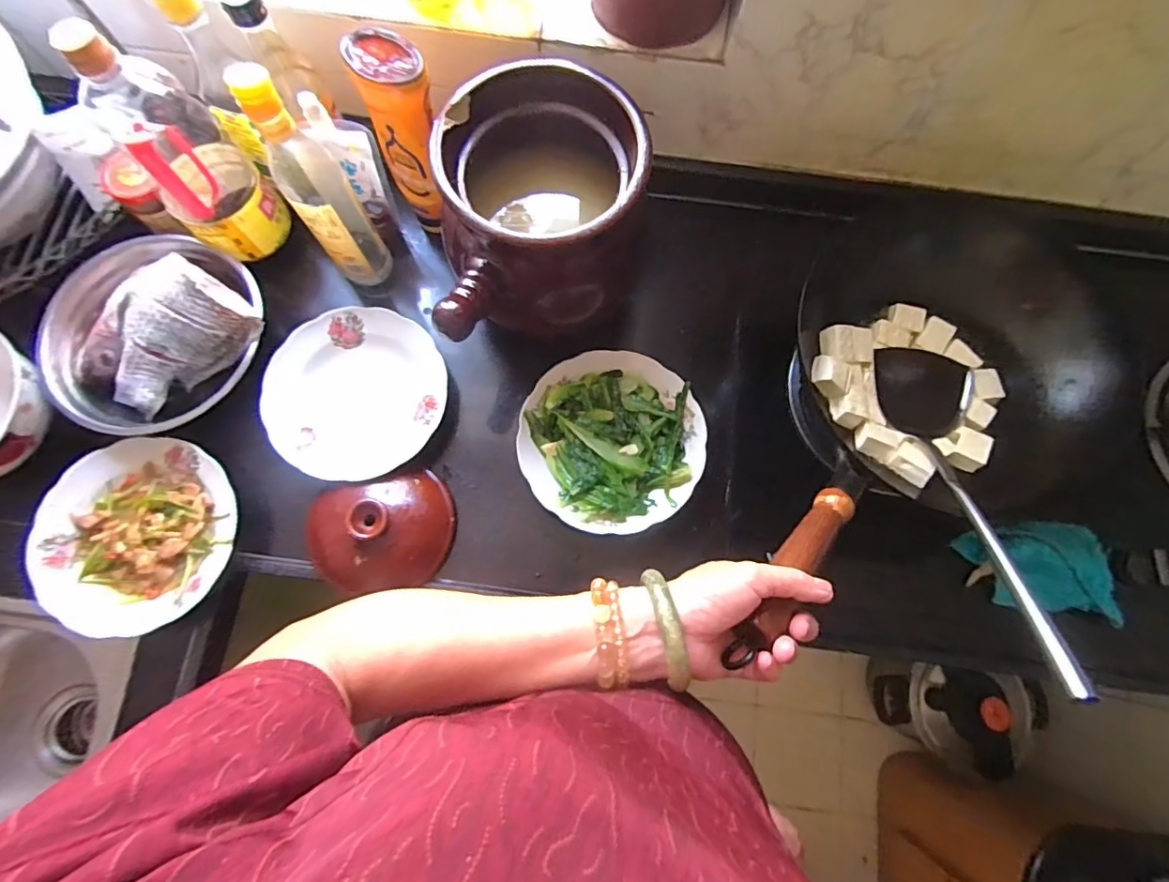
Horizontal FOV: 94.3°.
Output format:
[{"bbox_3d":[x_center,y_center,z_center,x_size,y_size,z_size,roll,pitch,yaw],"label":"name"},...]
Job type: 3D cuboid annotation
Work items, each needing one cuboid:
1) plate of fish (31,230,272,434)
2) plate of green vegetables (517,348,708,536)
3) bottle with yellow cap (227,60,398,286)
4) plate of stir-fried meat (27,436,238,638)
[{"bbox_3d":[-0.469,-0.122,0.570,0.225,0.063,0.216,0,77,-1],"label":"plate of fish"},{"bbox_3d":[0.030,0.000,0.594,0.191,0.051,0.192,0,77,-1],"label":"plate of green vegetables"},{"bbox_3d":[-0.267,-0.253,0.543,0.060,0.258,0.074,-31,79,-8],"label":"bottle with yellow cap"},{"bbox_3d":[-0.459,0.096,0.554,0.192,0.026,0.188,-8,77,-3],"label":"plate of stir-fried meat"}]

